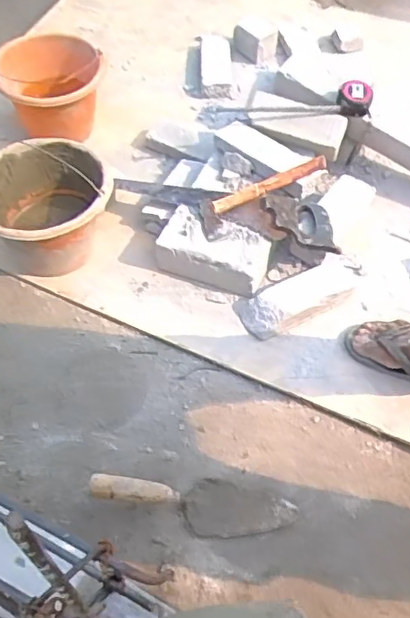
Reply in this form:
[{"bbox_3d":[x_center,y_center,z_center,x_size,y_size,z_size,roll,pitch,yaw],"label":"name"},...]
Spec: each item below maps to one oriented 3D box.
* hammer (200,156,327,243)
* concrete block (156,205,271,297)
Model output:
[{"bbox_3d":[0.108,-0.224,1.157,0.265,0.030,0.090,-27,57,-1],"label":"hammer"},{"bbox_3d":[0.015,-0.107,1.156,0.216,0.076,0.113,24,57,17],"label":"concrete block"}]

